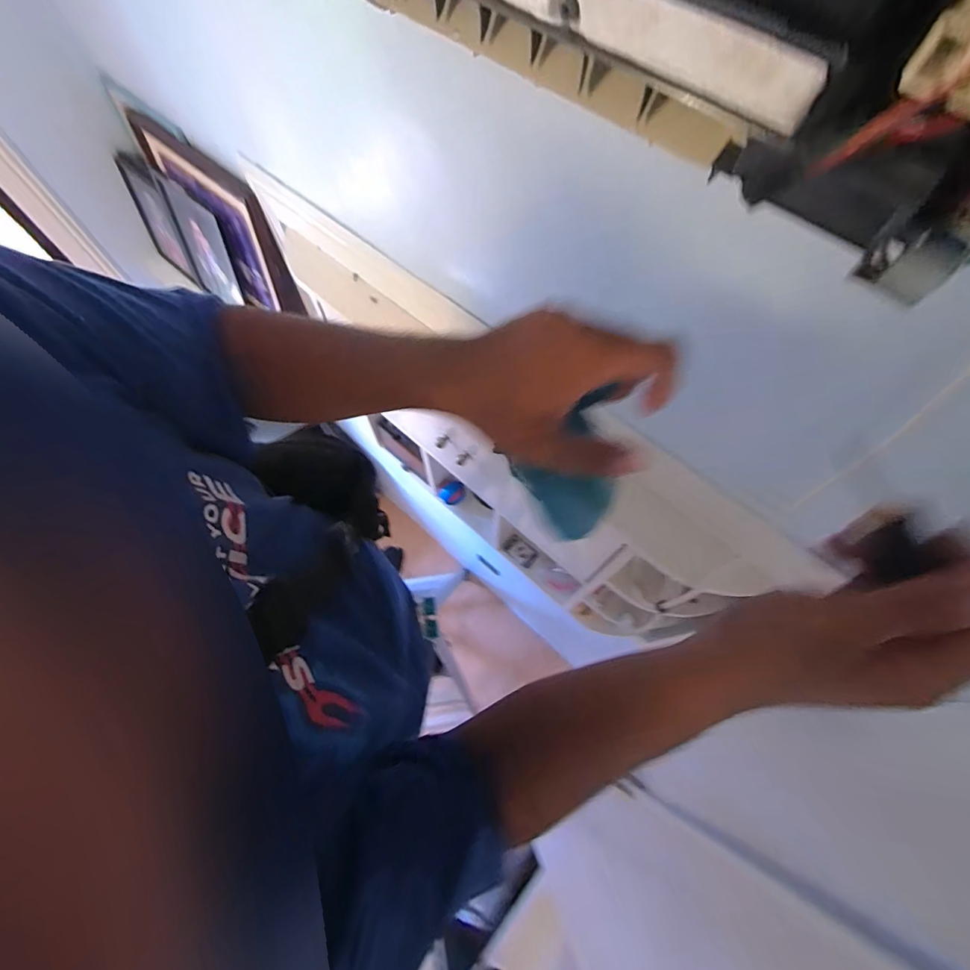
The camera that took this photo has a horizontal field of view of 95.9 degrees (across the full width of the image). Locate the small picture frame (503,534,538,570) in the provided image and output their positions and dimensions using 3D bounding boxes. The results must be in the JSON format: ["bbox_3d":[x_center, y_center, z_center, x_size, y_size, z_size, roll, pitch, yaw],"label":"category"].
[{"bbox_3d":[0.102,0.190,1.257,0.103,0.012,0.060,41,92,26],"label":"small picture frame"}]

